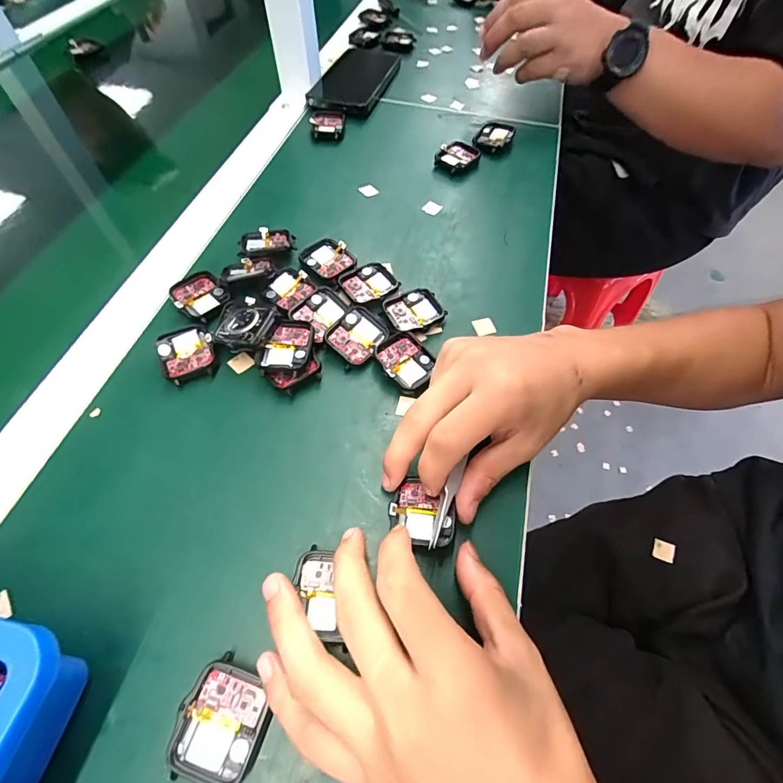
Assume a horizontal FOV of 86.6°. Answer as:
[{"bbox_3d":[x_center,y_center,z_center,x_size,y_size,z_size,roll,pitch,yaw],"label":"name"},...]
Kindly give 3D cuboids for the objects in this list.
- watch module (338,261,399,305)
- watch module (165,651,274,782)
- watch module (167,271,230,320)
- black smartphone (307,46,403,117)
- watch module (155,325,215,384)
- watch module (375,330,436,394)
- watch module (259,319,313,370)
[{"bbox_3d":[-0.019,-0.089,0.339,0.041,0.007,0.039,-38,66,-21],"label":"watch module"},{"bbox_3d":[-0.078,0.155,0.195,0.040,0.011,0.045,15,59,9],"label":"watch module"},{"bbox_3d":[-0.150,-0.077,0.326,0.044,0.006,0.037,35,64,19],"label":"watch module"},{"bbox_3d":[-0.045,-0.407,0.535,0.079,0.012,0.193,12,59,7],"label":"black smartphone"},{"bbox_3d":[-0.148,-0.028,0.300,0.037,0.012,0.046,-24,61,-15],"label":"watch module"},{"bbox_3d":[0.011,-0.022,0.300,0.042,0.010,0.038,36,64,20],"label":"watch module"},{"bbox_3d":[-0.073,-0.031,0.296,0.033,0.013,0.041,6,58,3],"label":"watch module"}]

